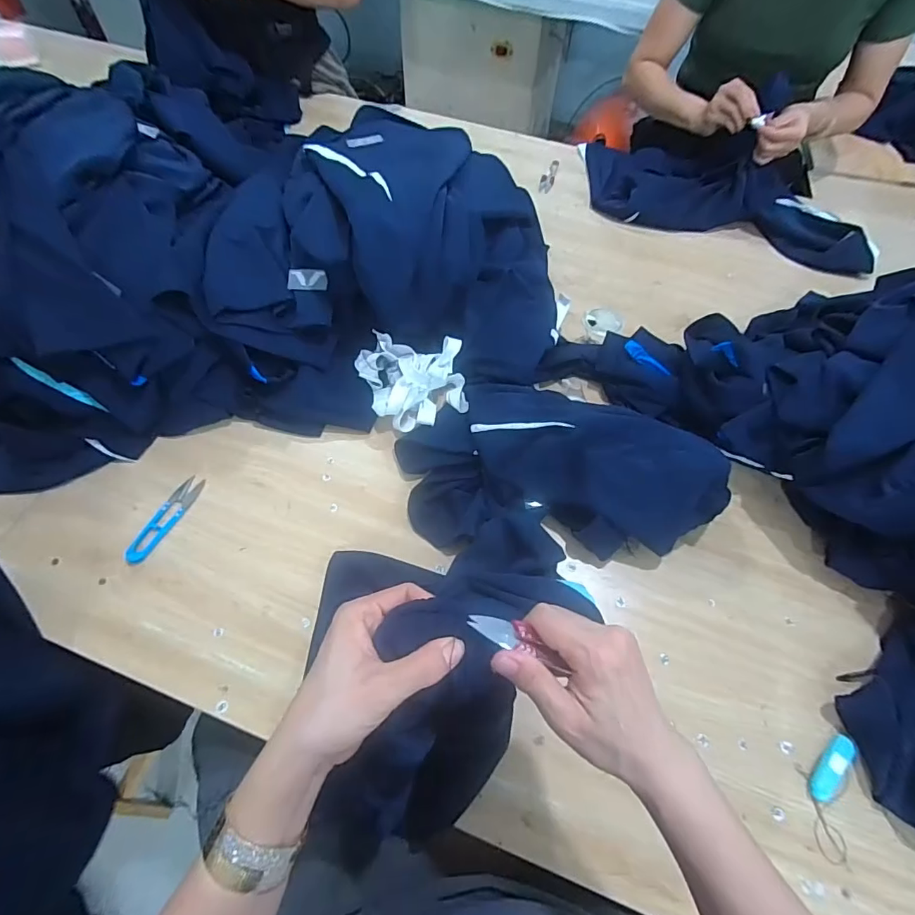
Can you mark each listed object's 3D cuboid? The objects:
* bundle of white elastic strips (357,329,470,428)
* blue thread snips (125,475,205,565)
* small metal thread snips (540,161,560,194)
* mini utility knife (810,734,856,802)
[{"bbox_3d":[-0.062,-0.104,0.664,0.142,0.074,0.112,-2,60,-3],"label":"bundle of white elastic strips"},{"bbox_3d":[-0.362,0.076,0.598,0.031,0.010,0.120,21,62,10],"label":"blue thread snips"},{"bbox_3d":[0.184,-0.568,0.979,0.027,0.005,0.114,15,63,6],"label":"small metal thread snips"},{"bbox_3d":[0.368,0.303,0.473,0.069,0.012,0.020,-36,68,-20],"label":"mini utility knife"}]

